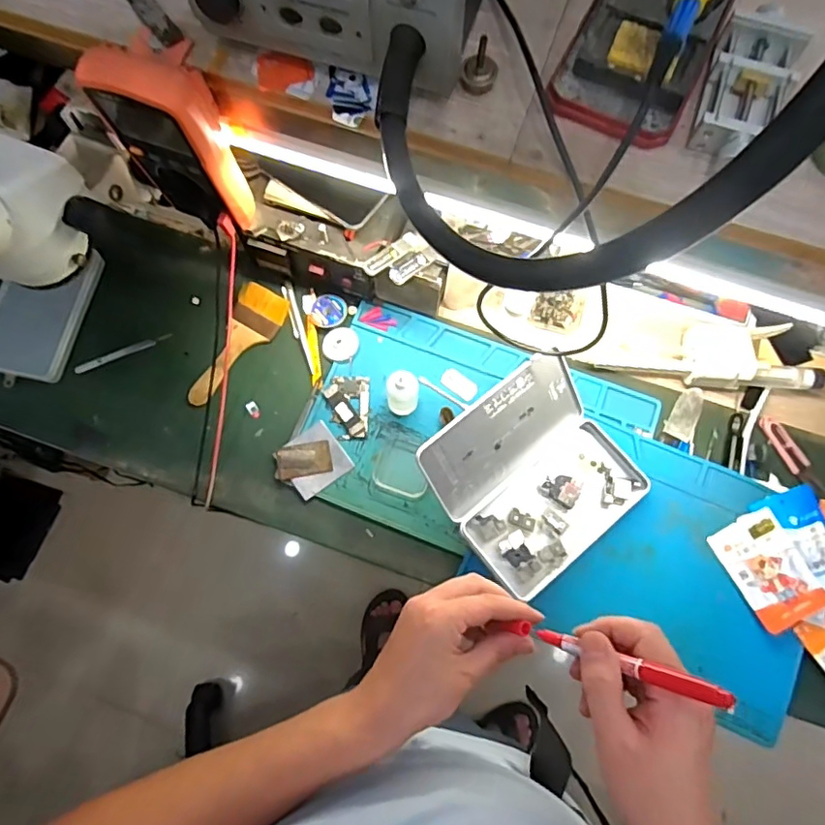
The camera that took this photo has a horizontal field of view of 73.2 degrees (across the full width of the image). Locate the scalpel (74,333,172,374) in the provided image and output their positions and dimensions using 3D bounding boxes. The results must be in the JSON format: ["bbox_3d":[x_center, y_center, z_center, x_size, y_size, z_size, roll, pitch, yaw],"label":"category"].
[{"bbox_3d":[-0.353,-0.075,0.682,0.119,0.009,0.013,-23,75,-6],"label":"scalpel"}]

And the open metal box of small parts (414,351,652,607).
[{"bbox_3d":[0.130,0.065,0.584,0.193,0.091,0.182,-39,78,-10],"label":"open metal box of small parts"}]

